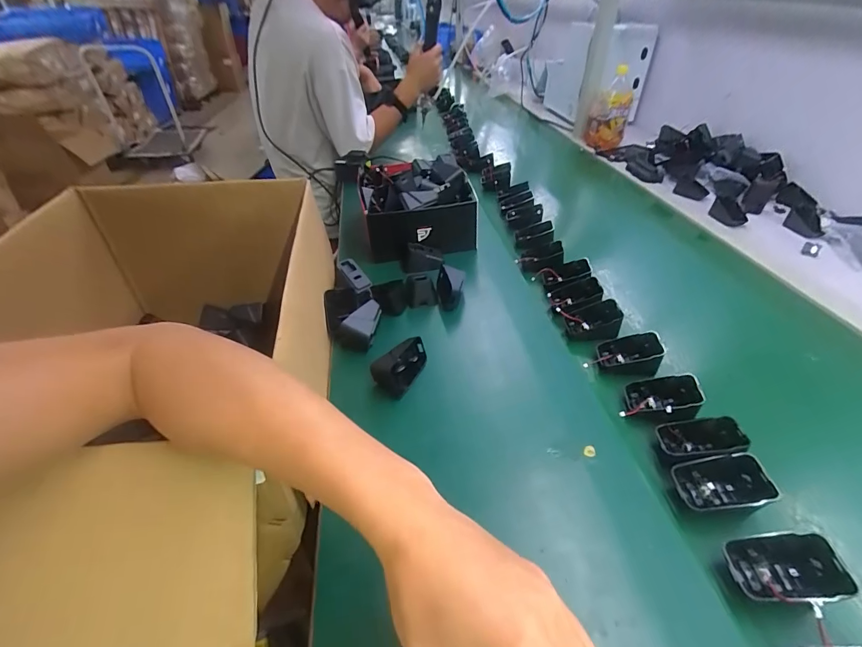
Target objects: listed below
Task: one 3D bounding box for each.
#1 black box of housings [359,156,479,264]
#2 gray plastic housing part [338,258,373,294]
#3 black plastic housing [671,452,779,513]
[{"bbox_3d":[-0.030,-0.223,0.757,0.193,0.102,0.235,-7,36,-11],"label":"black box of housings"},{"bbox_3d":[-0.120,-0.074,0.630,0.029,0.017,0.067,-27,65,-29],"label":"gray plastic housing part"},{"bbox_3d":[0.251,0.146,0.358,0.064,0.049,0.047,2,35,1],"label":"black plastic housing"}]

